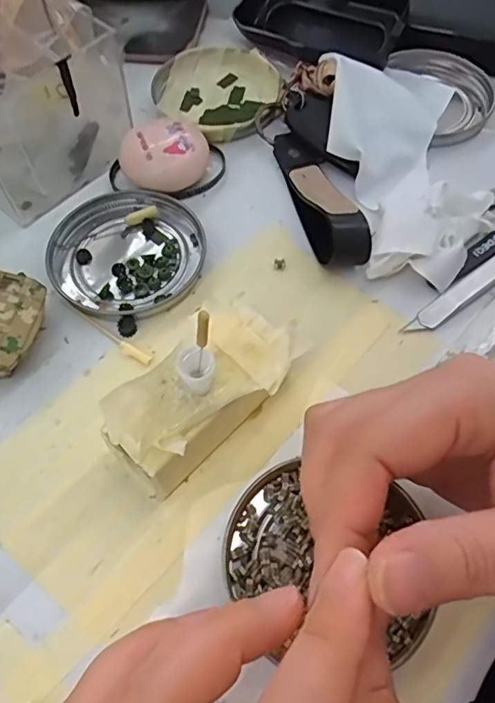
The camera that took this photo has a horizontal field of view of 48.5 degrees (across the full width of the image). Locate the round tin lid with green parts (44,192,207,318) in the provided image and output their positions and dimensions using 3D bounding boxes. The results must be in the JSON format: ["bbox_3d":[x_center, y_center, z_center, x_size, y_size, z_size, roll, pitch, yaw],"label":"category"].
[{"bbox_3d":[-0.062,-0.052,0.285,0.076,0.007,0.073,-1,61,1],"label":"round tin lid with green parts"}]

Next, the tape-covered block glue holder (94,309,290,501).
[{"bbox_3d":[-0.017,0.020,0.226,0.042,0.042,0.081,39,68,20],"label":"tape-covered block glue holder"}]

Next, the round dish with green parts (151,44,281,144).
[{"bbox_3d":[-0.018,-0.165,0.346,0.081,0.013,0.074,0,62,1],"label":"round dish with green parts"}]

